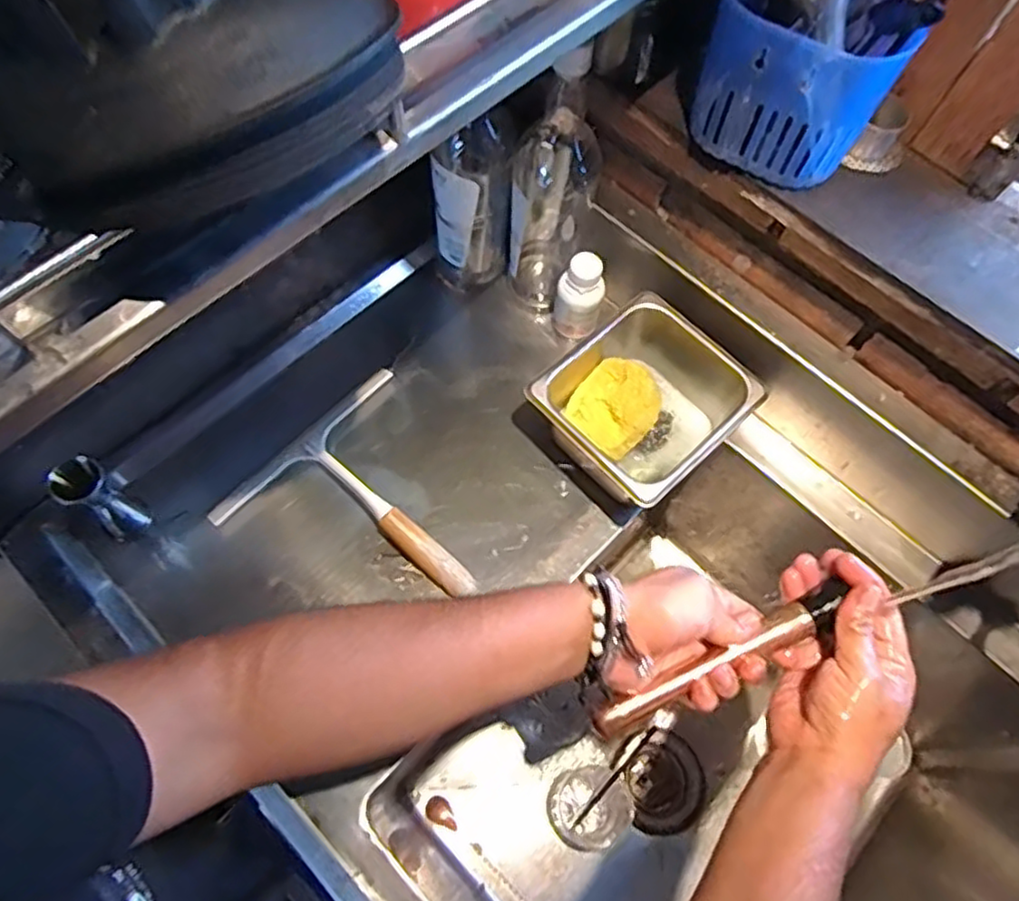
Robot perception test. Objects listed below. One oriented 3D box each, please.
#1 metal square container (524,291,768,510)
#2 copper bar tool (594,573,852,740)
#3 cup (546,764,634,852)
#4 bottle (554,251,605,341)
[{"bbox_3d":[0.132,-0.041,0.691,0.175,0.109,0.158,-41,75,-18],"label":"metal square container"},{"bbox_3d":[0.146,0.147,0.477,0.189,0.018,0.024,-26,70,-4],"label":"copper bar tool"},{"bbox_3d":[0.094,0.423,0.817,0.087,0.047,0.090,1,66,-3],"label":"cup"},{"bbox_3d":[0.075,-0.163,0.735,0.046,0.102,0.039,30,68,9],"label":"bottle"}]

